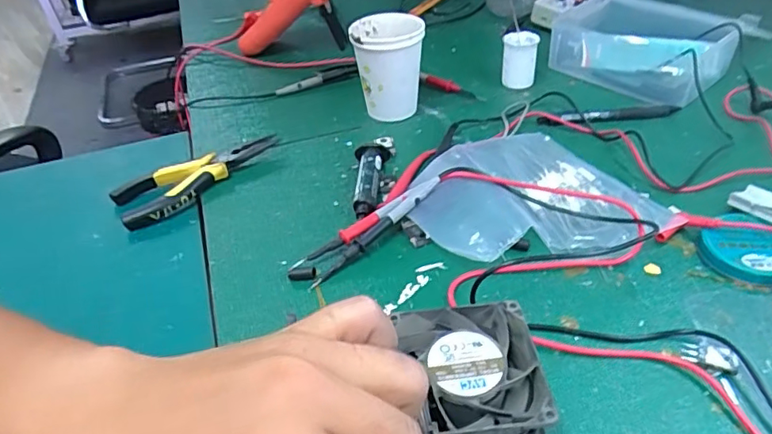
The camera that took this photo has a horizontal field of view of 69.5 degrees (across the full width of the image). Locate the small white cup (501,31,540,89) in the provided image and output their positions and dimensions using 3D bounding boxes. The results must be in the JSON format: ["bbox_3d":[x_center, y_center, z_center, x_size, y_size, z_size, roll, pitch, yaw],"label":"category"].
[{"bbox_3d":[0.146,-0.173,0.609,0.036,0.051,0.030,8,42,16],"label":"small white cup"}]

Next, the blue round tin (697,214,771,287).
[{"bbox_3d":[0.257,0.025,0.394,0.052,0.014,0.061,-32,46,-28],"label":"blue round tin"}]

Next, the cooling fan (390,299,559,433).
[{"bbox_3d":[0.050,0.093,0.315,0.072,0.040,0.082,-9,40,-4],"label":"cooling fan"}]

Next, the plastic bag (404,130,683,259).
[{"bbox_3d":[0.111,-0.018,0.446,0.171,0.030,0.173,-24,43,-21],"label":"plastic bag"}]

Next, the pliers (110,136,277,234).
[{"bbox_3d":[-0.172,-0.041,0.517,0.153,0.021,0.062,-25,44,-22],"label":"pliers"}]

